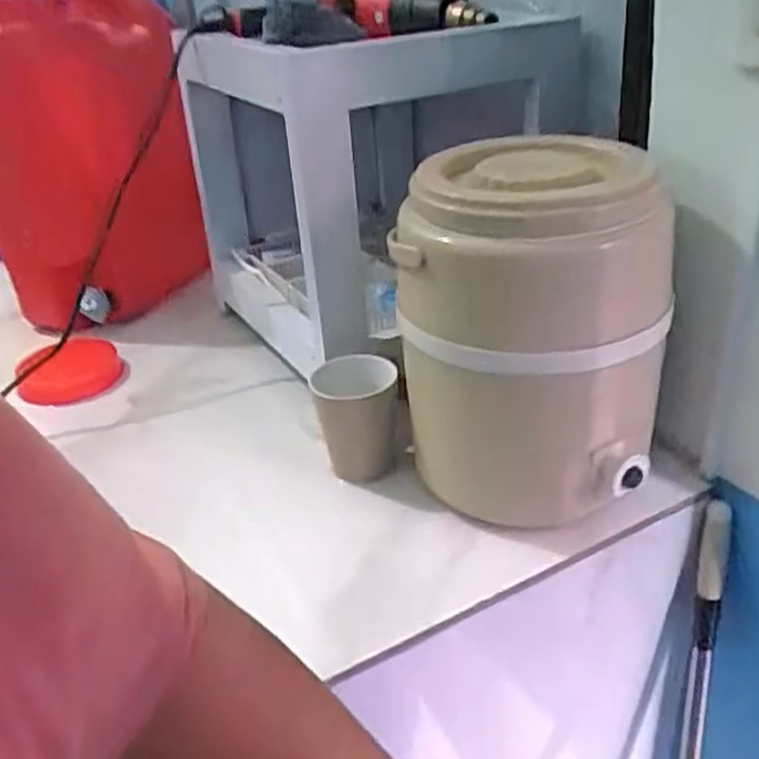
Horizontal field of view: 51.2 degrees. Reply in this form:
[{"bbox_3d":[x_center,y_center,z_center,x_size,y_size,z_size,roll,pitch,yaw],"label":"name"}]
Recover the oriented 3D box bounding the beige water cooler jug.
[{"bbox_3d":[0.130,-0.047,0.667,0.196,0.263,0.195,3,31,15],"label":"beige water cooler jug"}]

